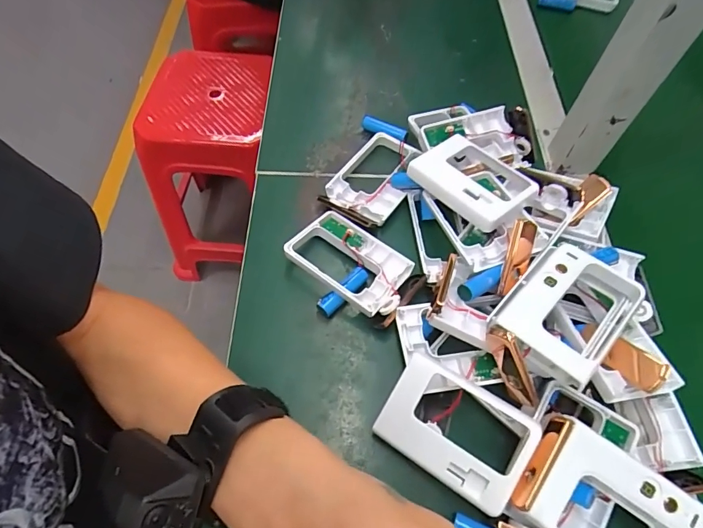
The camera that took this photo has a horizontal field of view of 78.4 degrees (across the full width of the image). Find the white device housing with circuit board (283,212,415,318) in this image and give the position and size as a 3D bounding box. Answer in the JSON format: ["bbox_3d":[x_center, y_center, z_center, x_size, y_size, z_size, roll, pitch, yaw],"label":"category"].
[{"bbox_3d":[0.000,0.000,0.369,0.102,0.025,0.067,32,65,16],"label":"white device housing with circuit board"}]

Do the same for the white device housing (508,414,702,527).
[{"bbox_3d":[0.155,0.147,0.265,0.099,0.031,0.065,33,82,5],"label":"white device housing"}]

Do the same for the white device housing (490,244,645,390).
[{"bbox_3d":[0.149,0.034,0.303,0.068,0.032,0.093,39,66,19],"label":"white device housing"}]

